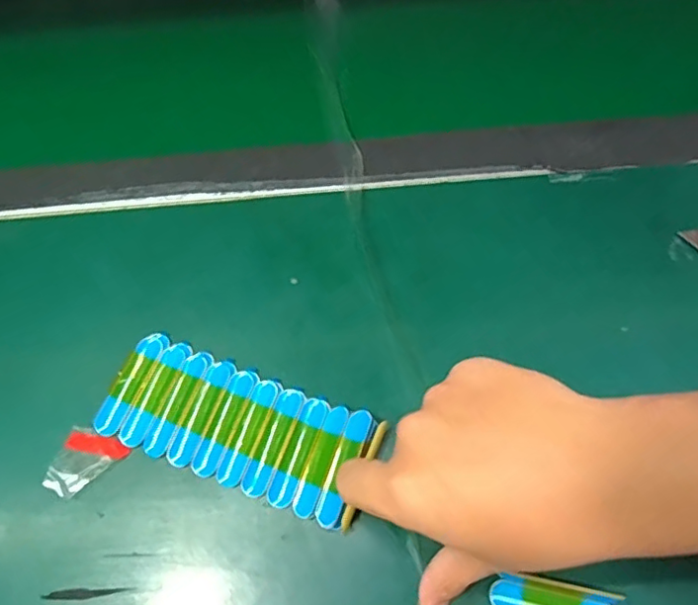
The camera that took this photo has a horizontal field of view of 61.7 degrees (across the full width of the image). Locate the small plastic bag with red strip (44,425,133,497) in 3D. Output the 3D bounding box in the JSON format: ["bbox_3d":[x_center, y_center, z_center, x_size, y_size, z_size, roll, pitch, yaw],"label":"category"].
[{"bbox_3d":[-0.149,0.091,0.331,0.038,0.005,0.037,14,66,8],"label":"small plastic bag with red strip"}]

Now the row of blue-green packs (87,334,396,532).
[{"bbox_3d":[-0.064,0.070,0.334,0.158,0.019,0.065,18,67,13],"label":"row of blue-green packs"}]

